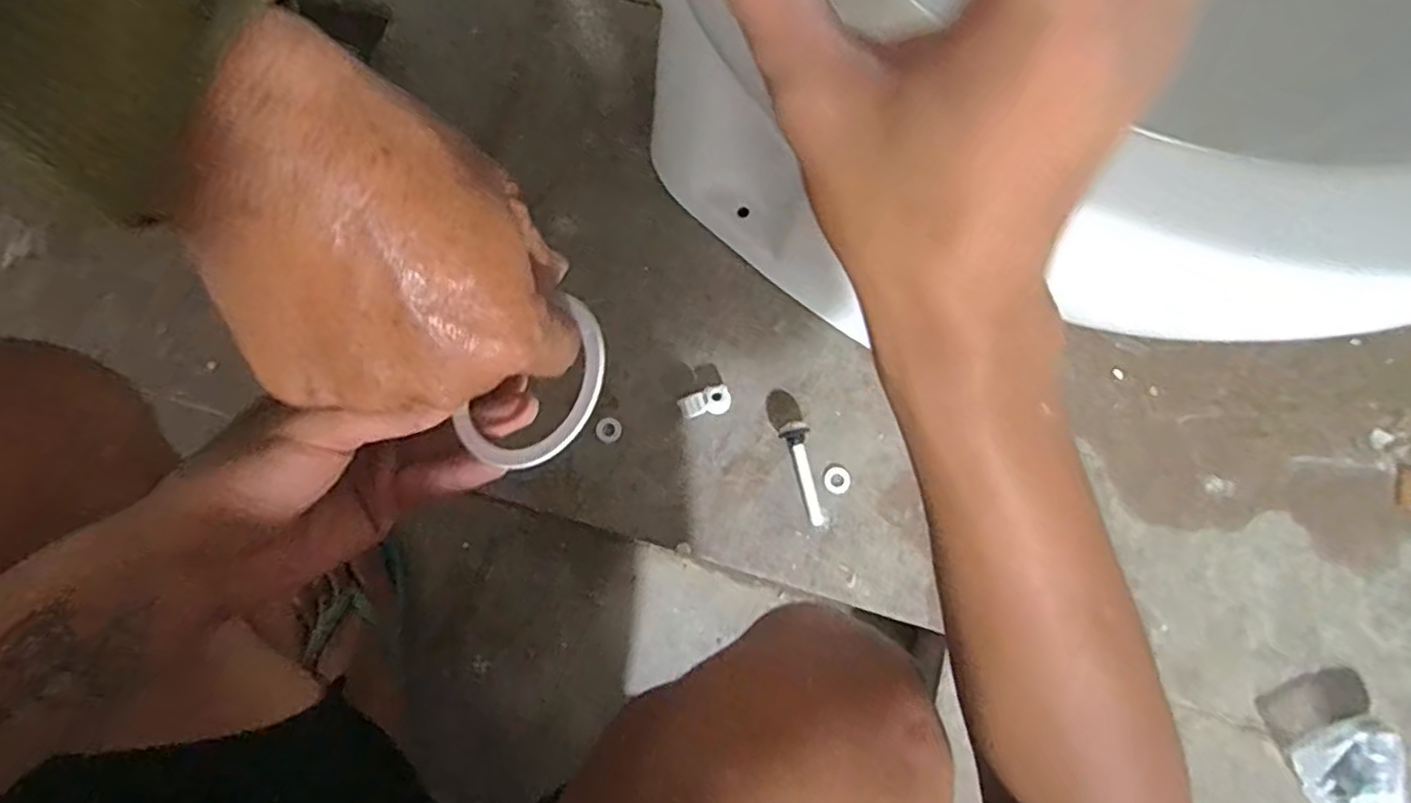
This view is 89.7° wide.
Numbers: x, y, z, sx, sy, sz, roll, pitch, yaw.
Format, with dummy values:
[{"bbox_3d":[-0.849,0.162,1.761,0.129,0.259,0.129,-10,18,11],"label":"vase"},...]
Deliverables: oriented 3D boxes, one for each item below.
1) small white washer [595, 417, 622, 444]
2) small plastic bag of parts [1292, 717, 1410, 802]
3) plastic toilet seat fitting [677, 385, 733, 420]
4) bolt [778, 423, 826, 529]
[{"bbox_3d":[-0.081,0.024,0.591,0.021,0.004,0.021,0,77,1],"label":"small white washer"},{"bbox_3d":[0.468,0.277,0.500,0.065,0.032,0.086,-28,78,-5],"label":"small plastic bag of parts"},{"bbox_3d":[0.000,0.001,0.590,0.043,0.013,0.021,-13,77,-2],"label":"plastic toilet seat fitting"},{"bbox_3d":[0.079,0.059,0.572,0.022,0.018,0.083,-11,77,-1],"label":"bolt"}]

